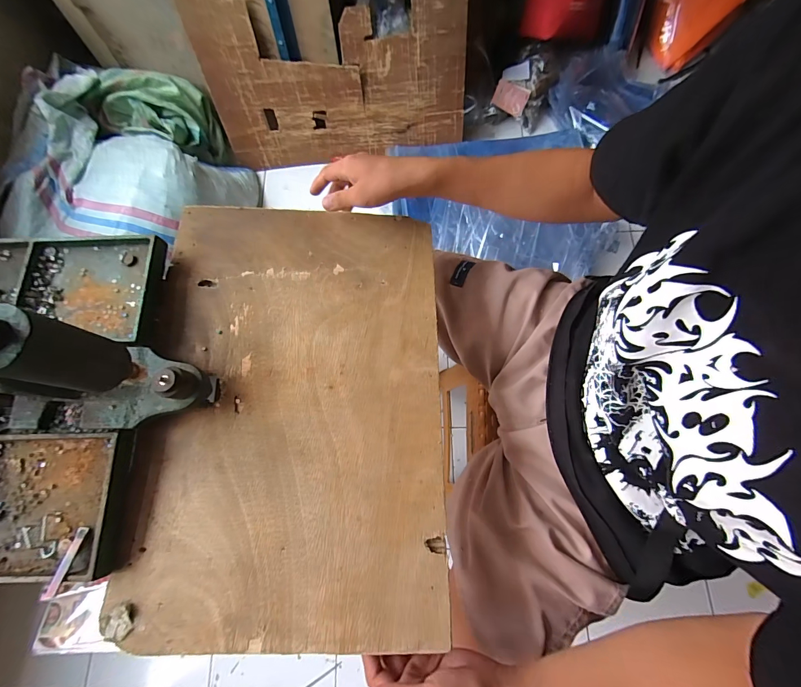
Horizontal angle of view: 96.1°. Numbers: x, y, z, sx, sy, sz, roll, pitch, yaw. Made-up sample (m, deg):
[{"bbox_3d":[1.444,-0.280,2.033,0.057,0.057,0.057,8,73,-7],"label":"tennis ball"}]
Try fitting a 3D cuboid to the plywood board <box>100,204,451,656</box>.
[{"bbox_3d":[-0.118,0.051,0.403,0.319,0.014,0.476,-1,72,0],"label":"plywood board"}]

